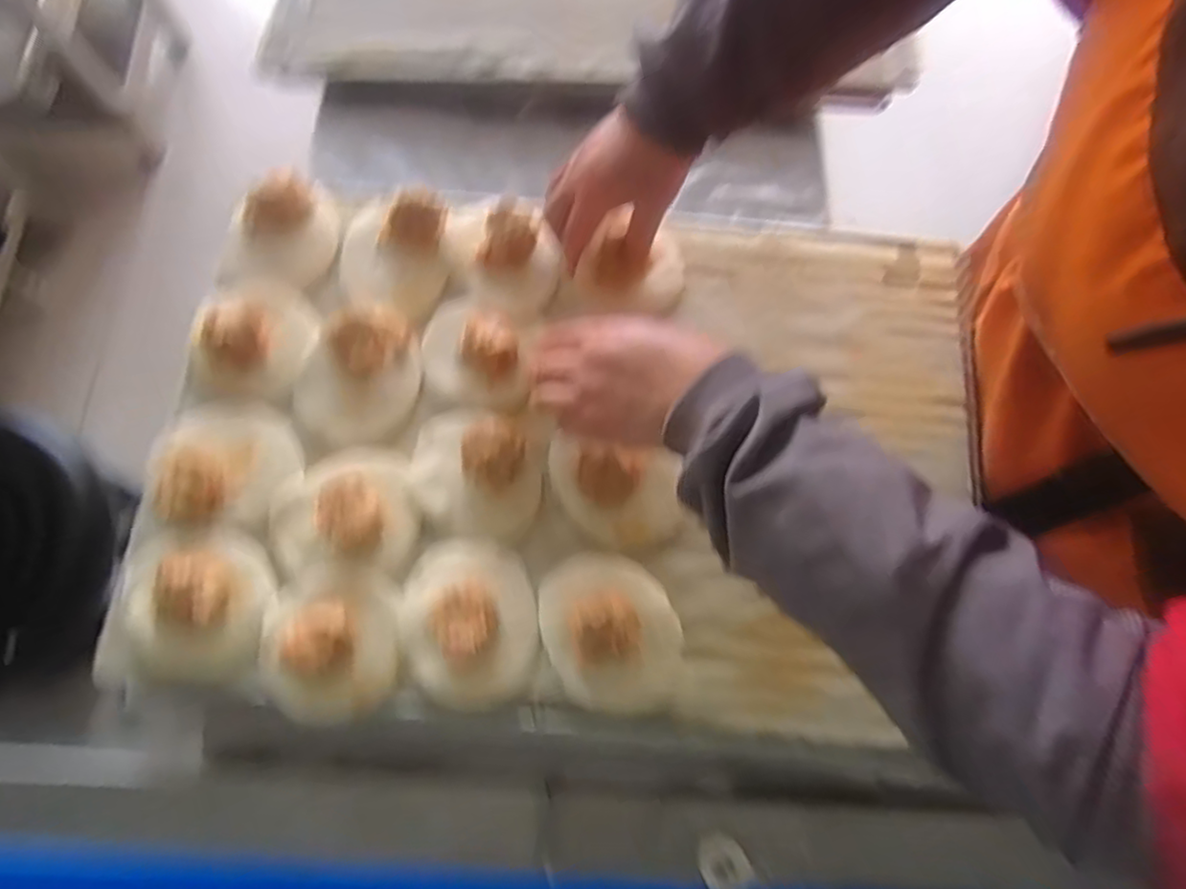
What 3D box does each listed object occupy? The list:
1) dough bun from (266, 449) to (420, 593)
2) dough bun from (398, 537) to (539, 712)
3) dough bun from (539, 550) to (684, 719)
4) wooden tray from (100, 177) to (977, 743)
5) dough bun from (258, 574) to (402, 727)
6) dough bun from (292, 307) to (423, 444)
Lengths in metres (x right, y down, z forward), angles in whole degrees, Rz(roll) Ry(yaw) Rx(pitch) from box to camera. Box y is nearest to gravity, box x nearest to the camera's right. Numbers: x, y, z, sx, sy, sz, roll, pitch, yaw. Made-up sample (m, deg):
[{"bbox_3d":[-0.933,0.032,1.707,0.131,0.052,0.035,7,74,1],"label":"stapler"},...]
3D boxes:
[{"bbox_3d":[-0.174,0.046,0.466,0.099,0.024,0.094,-13,73,-4],"label":"dough bun"},{"bbox_3d":[-0.084,0.115,0.446,0.087,0.034,0.109,-12,73,-4],"label":"dough bun"},{"bbox_3d":[0.012,0.121,0.443,0.086,0.026,0.105,-21,74,-7],"label":"dough bun"},{"bbox_3d":[-0.014,-0.004,0.488,0.589,0.035,0.421,7,73,2],"label":"wooden tray"},{"bbox_3d":[-0.173,0.132,0.436,0.084,0.026,0.091,-14,73,-5],"label":"dough bun"},{"bbox_3d":[-0.175,-0.054,0.498,0.081,0.028,0.103,32,75,9],"label":"dough bun"}]

